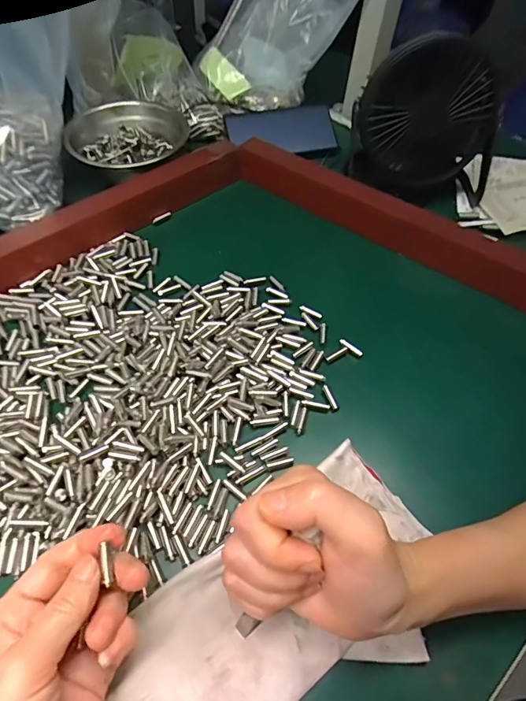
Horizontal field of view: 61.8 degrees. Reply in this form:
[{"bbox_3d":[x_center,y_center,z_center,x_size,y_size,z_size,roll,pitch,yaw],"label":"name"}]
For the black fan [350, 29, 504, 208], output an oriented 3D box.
[{"bbox_3d":[0.165,-0.222,0.432,0.148,0.134,0.050,-4,55,-5],"label":"black fan"}]

